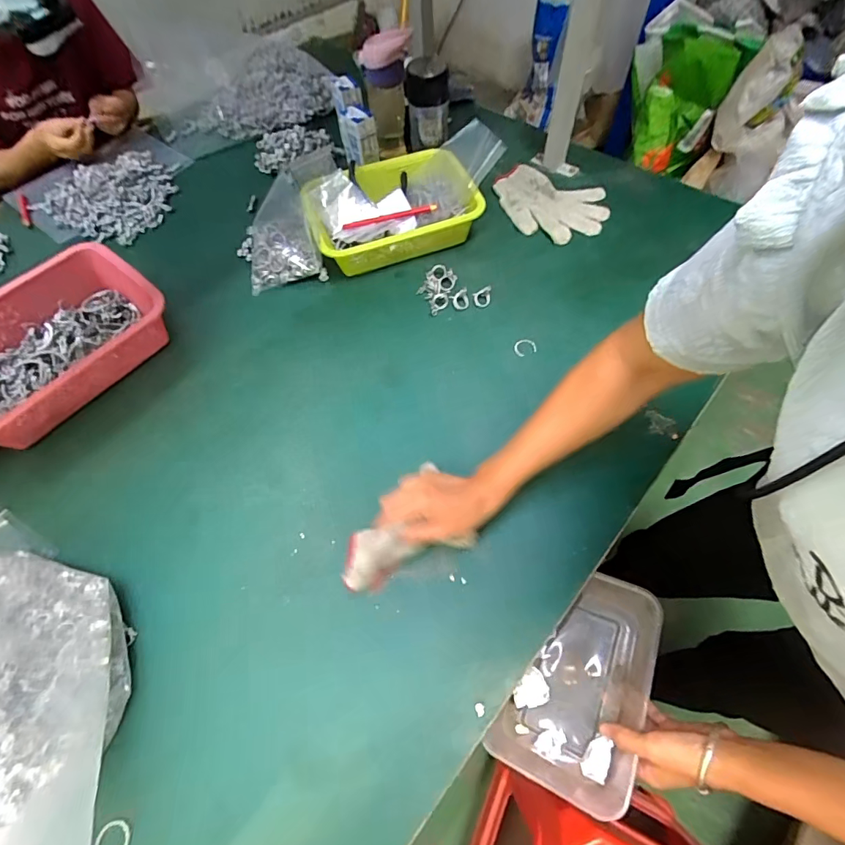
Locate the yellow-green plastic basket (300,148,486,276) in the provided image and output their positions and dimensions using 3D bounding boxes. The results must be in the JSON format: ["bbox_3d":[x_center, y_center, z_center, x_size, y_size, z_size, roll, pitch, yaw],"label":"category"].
[{"bbox_3d":[-0.051,-0.344,0.729,0.258,0.081,0.186,-17,61,-5],"label":"yellow-green plastic basket"}]

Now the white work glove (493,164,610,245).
[{"bbox_3d":[0.220,-0.387,0.770,0.200,0.028,0.139,29,67,18],"label":"white work glove"}]

